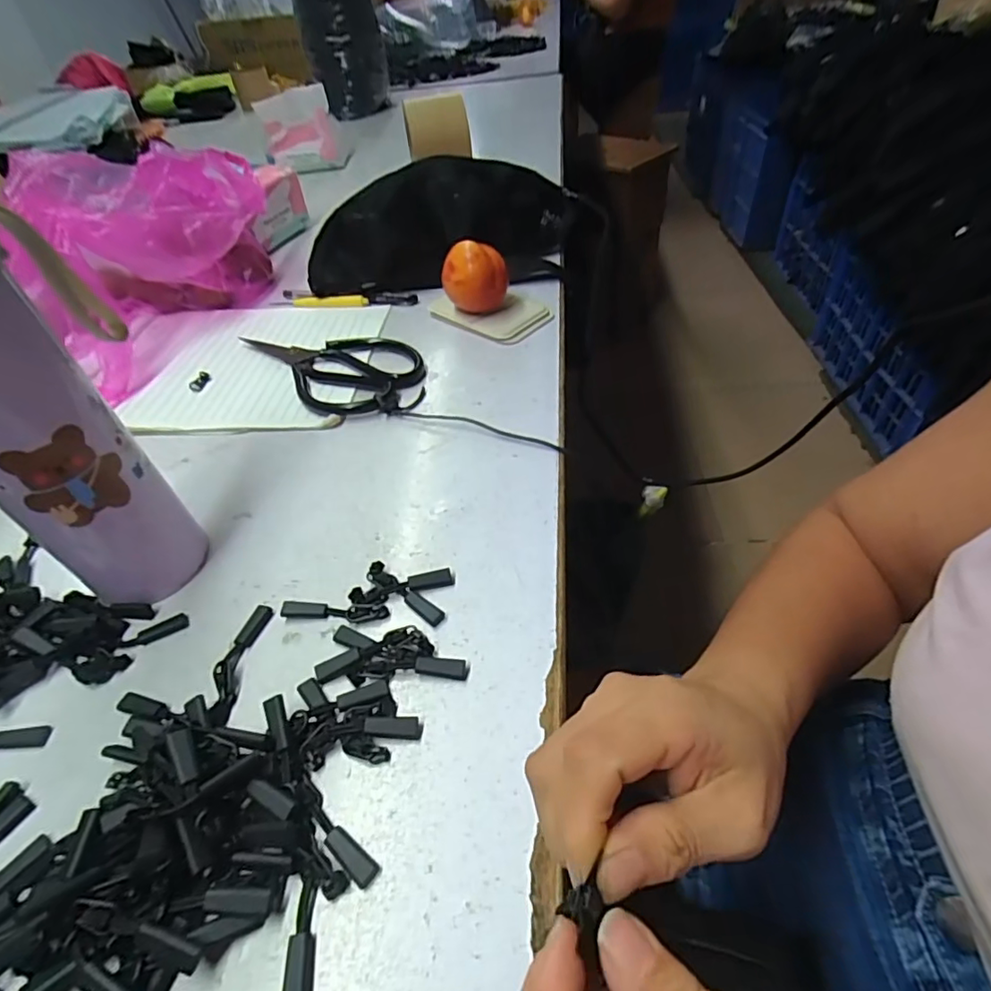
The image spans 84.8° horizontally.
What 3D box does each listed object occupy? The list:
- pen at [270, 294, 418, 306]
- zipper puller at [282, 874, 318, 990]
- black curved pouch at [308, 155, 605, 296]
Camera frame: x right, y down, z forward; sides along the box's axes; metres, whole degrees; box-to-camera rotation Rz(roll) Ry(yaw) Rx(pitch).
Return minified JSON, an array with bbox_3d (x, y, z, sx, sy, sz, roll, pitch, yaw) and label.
[{"bbox_3d":[-0.153,-0.195,0.541,0.149,0.012,0.017,1,46,7],"label":"pen"},{"bbox_3d":[-0.070,0.161,0.195,0.011,0.004,0.040,-9,46,-3],"label":"zipper puller"},{"bbox_3d":[-0.036,-0.271,0.548,0.302,0.089,0.098,-11,46,-5],"label":"black curved pouch"}]

